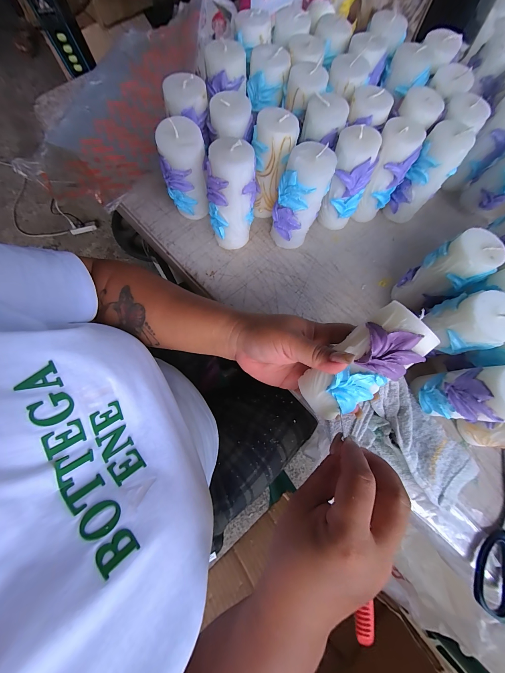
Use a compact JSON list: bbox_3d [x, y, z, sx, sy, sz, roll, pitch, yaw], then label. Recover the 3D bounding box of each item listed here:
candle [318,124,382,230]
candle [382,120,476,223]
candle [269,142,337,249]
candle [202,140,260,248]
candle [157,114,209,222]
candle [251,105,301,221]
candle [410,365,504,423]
[{"bbox_3d":[0.117,-0.191,0.308,0.049,0.108,0.040,17,75,1],"label":"candle"},{"bbox_3d":[0.221,-0.206,0.319,0.047,0.112,0.046,0,77,-1],"label":"candle"},{"bbox_3d":[0.055,-0.159,0.296,0.051,0.112,0.049,21,75,3],"label":"candle"},{"bbox_3d":[-0.024,-0.161,0.292,0.055,0.114,0.056,-8,76,-5],"label":"candle"},{"bbox_3d":[-0.077,-0.185,0.296,0.050,0.115,0.040,-13,76,-6],"label":"candle"},{"bbox_3d":[0.024,-0.211,0.308,0.051,0.103,0.053,-2,75,-3],"label":"candle"},{"bbox_3d":[0.215,0.058,0.243,0.049,0.097,0.047,1,75,-3],"label":"candle"}]

